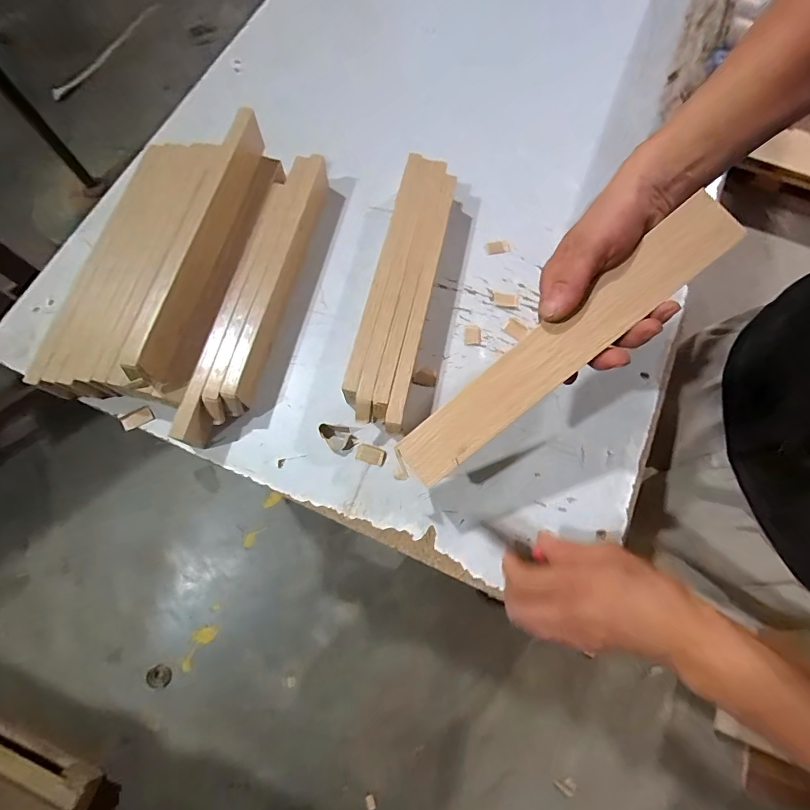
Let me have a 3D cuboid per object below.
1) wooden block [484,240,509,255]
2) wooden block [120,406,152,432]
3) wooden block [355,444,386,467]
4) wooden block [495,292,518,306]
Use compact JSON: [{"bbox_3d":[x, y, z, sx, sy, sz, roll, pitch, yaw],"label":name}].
[{"bbox_3d":[0.112,-0.190,0.510,0.029,0.011,0.012,-17,74,-7],"label":"wooden block"},{"bbox_3d":[-0.278,0.013,0.437,0.028,0.005,0.018,-30,76,-10],"label":"wooden block"},{"bbox_3d":[-0.034,0.051,0.428,0.030,0.004,0.017,18,73,4],"label":"wooden block"},{"bbox_3d":[0.117,-0.122,0.487,0.027,0.004,0.015,3,73,-1],"label":"wooden block"}]

